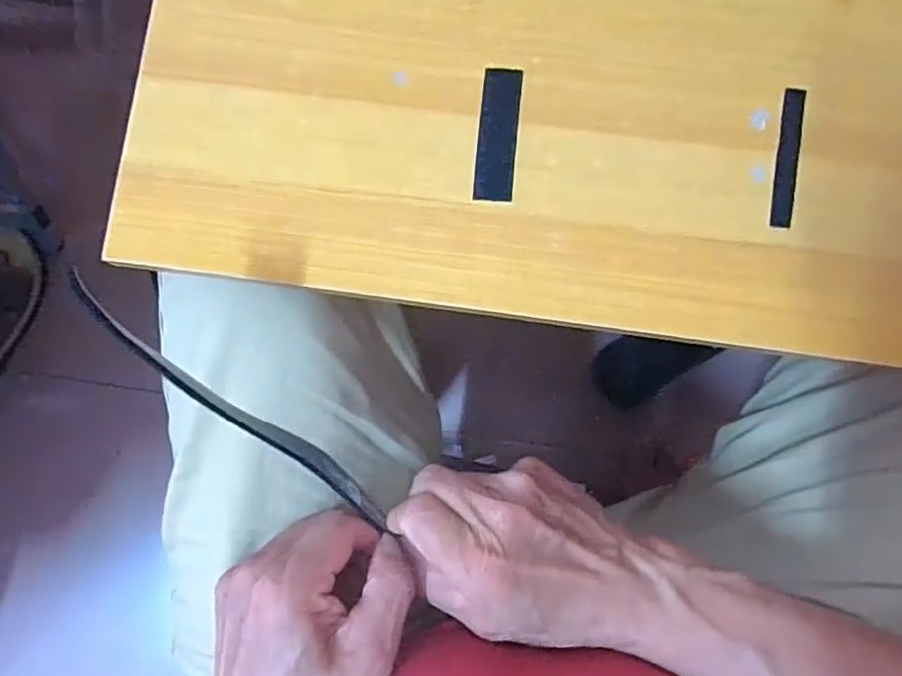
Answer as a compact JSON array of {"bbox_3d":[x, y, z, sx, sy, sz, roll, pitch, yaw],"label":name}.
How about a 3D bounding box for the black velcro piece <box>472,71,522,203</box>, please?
[{"bbox_3d":[0.024,-0.103,0.308,0.020,0.004,0.068,5,86,2],"label":"black velcro piece"}]

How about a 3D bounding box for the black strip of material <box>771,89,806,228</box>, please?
[{"bbox_3d":[0.167,-0.089,0.302,0.011,0.004,0.068,10,86,2],"label":"black strip of material"}]

